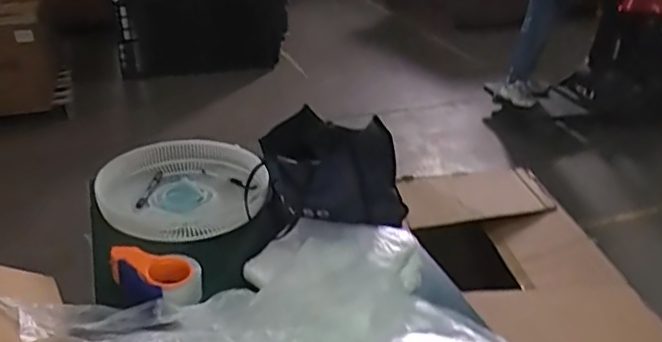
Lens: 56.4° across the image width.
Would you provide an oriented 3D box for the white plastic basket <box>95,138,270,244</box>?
[{"bbox_3d":[-0.310,0.037,1.331,0.358,0.072,0.338,15,30,25],"label":"white plastic basket"}]

